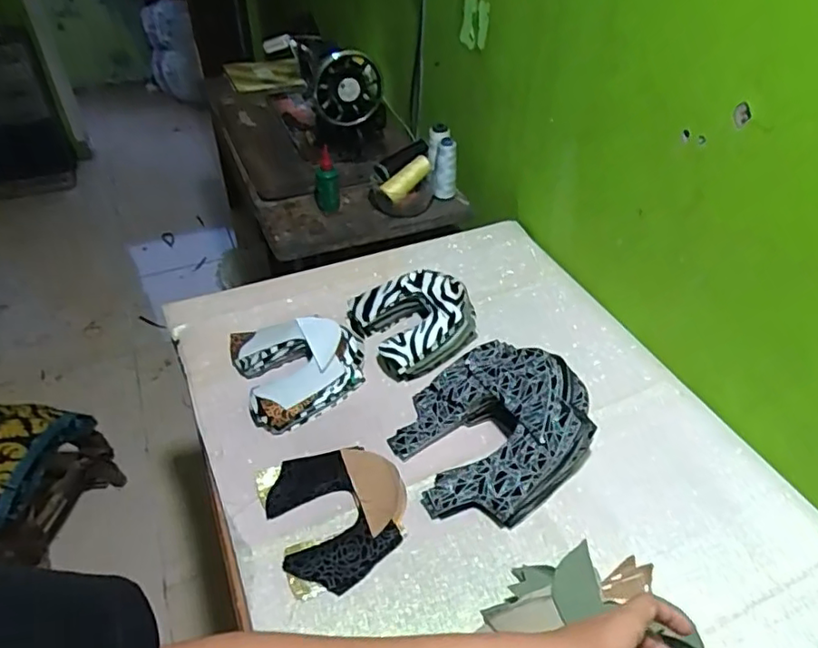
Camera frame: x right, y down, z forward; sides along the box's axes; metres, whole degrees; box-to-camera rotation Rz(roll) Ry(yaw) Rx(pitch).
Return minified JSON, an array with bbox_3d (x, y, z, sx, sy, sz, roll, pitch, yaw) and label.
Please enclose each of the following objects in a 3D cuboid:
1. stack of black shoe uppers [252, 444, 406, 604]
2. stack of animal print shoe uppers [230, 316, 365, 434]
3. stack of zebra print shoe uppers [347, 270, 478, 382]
[{"bbox_3d":[-0.077,0.196,0.638,0.143,0.016,0.160,-17,45,-19],"label":"stack of black shoe uppers"},{"bbox_3d":[-0.141,0.049,0.781,0.159,0.049,0.162,-17,45,-20],"label":"stack of animal print shoe uppers"},{"bbox_3d":[0.014,-0.012,0.839,0.164,0.065,0.161,-18,46,-21],"label":"stack of zebra print shoe uppers"}]

